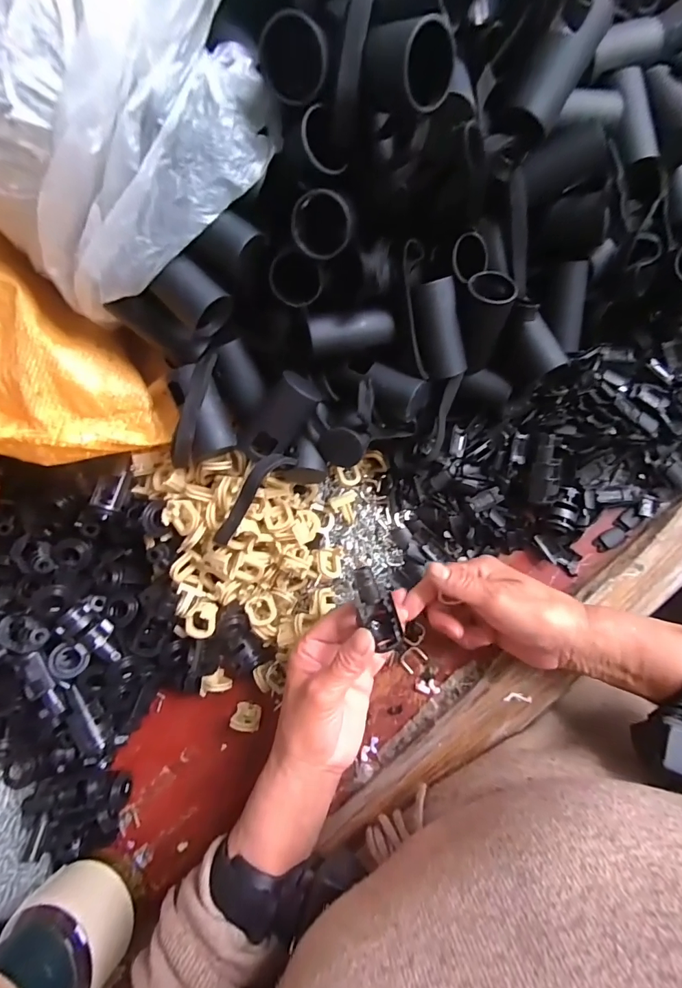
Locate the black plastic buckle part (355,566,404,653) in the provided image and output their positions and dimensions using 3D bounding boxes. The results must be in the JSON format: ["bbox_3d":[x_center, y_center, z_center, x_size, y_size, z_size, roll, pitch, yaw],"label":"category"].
[{"bbox_3d":[0.024,0.074,0.271,0.023,0.012,0.057,-21,102,2],"label":"black plastic buckle part"}]

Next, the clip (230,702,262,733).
[{"bbox_3d":[-0.078,0.186,0.345,0.023,0.015,0.015,12,85,9],"label":"clip"}]

